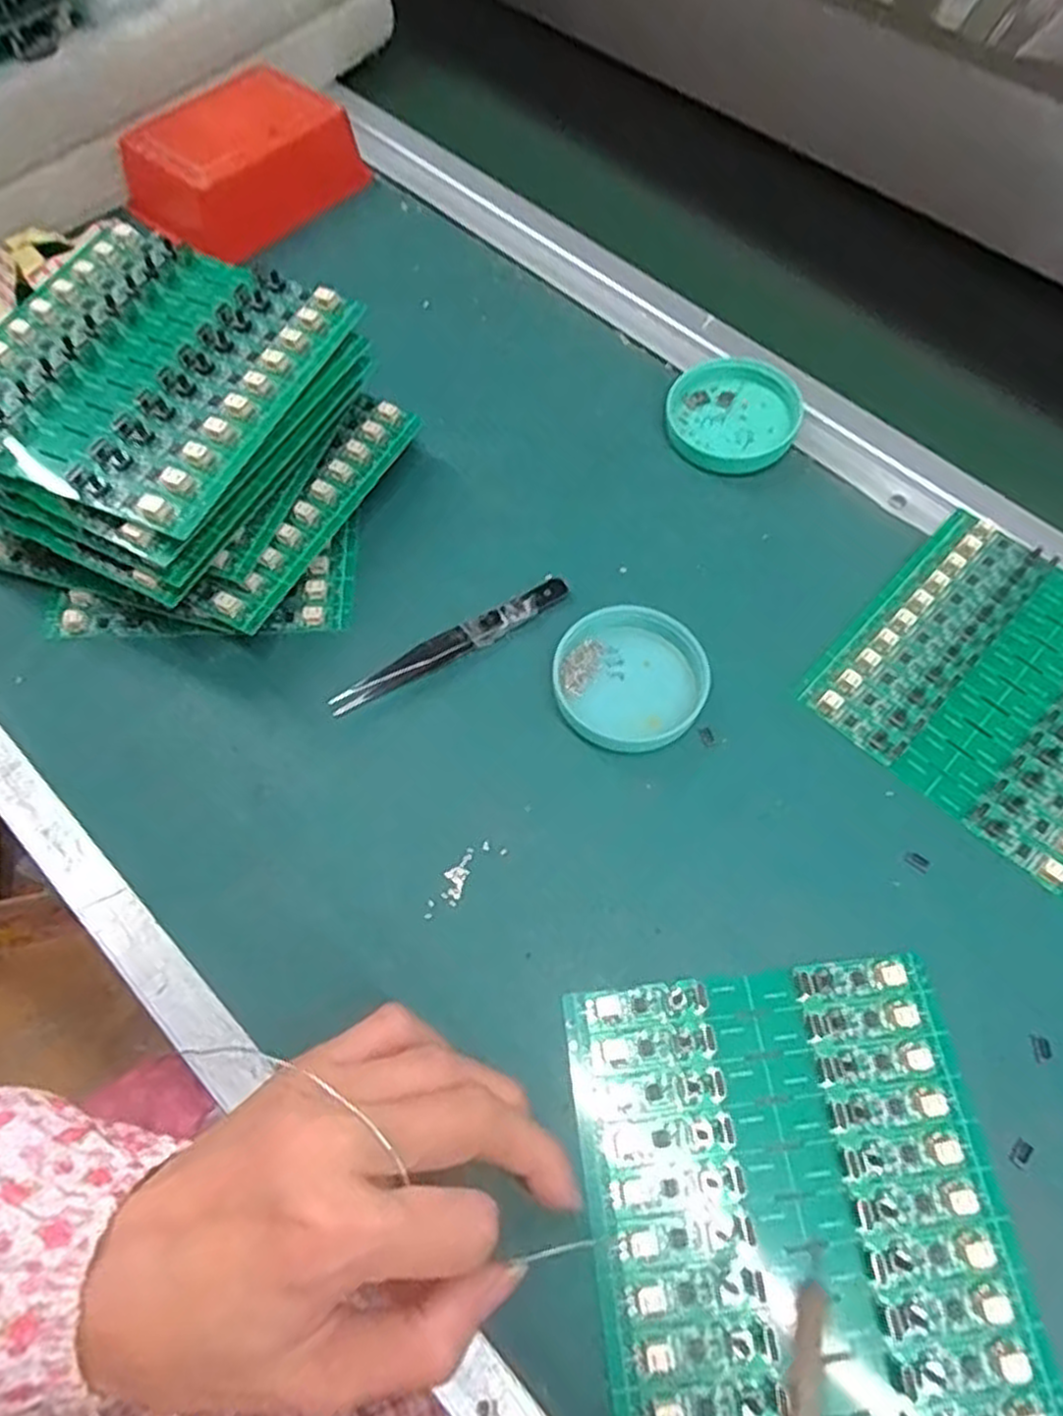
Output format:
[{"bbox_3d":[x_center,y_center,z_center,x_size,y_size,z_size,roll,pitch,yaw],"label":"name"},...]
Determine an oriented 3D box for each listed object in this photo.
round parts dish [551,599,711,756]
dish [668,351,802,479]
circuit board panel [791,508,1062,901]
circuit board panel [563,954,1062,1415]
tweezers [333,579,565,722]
[{"bbox_3d":[0.043,-0.014,0.333,0.067,0.013,0.063,0,63,0],"label":"round parts dish"},{"bbox_3d":[0.106,-0.154,0.403,0.067,0.011,0.067,-1,76,4],"label":"dish"},{"bbox_3d":[0.209,-0.011,0.335,0.132,0.009,0.136,41,70,18],"label":"circuit board panel"},{"bbox_3d":[0.087,0.160,0.252,0.133,0.005,0.139,-6,64,-3],"label":"circuit board panel"},{"bbox_3d":[-0.033,-0.028,0.339,0.116,0.013,0.012,-32,68,-15],"label":"tweezers"}]

